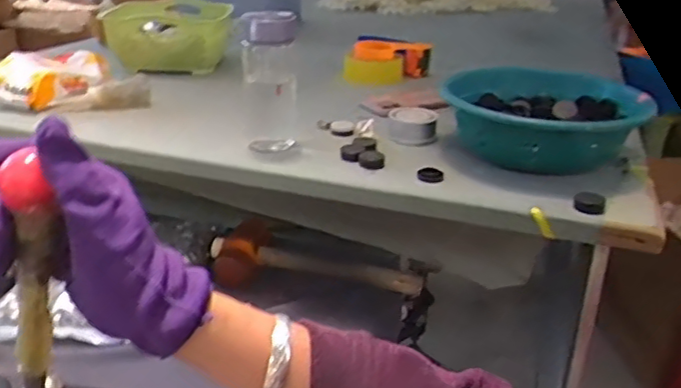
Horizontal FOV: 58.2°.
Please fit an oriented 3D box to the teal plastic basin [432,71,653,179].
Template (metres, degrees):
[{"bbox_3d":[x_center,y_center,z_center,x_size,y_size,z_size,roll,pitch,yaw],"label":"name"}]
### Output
[{"bbox_3d":[0.260,-0.088,0.795,0.226,0.094,0.228,1,26,-1],"label":"teal plastic basin"}]

